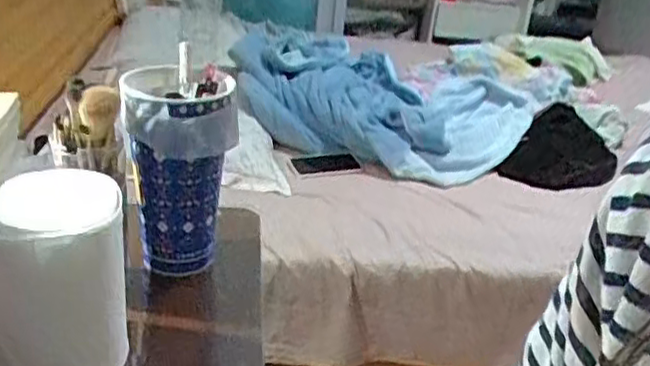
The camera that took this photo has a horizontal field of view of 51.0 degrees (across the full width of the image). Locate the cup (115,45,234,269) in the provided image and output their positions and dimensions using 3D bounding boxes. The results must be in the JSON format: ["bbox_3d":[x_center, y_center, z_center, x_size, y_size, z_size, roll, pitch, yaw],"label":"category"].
[{"bbox_3d":[-0.120,-0.007,0.560,0.082,0.167,0.088,6,26,-3],"label":"cup"}]

